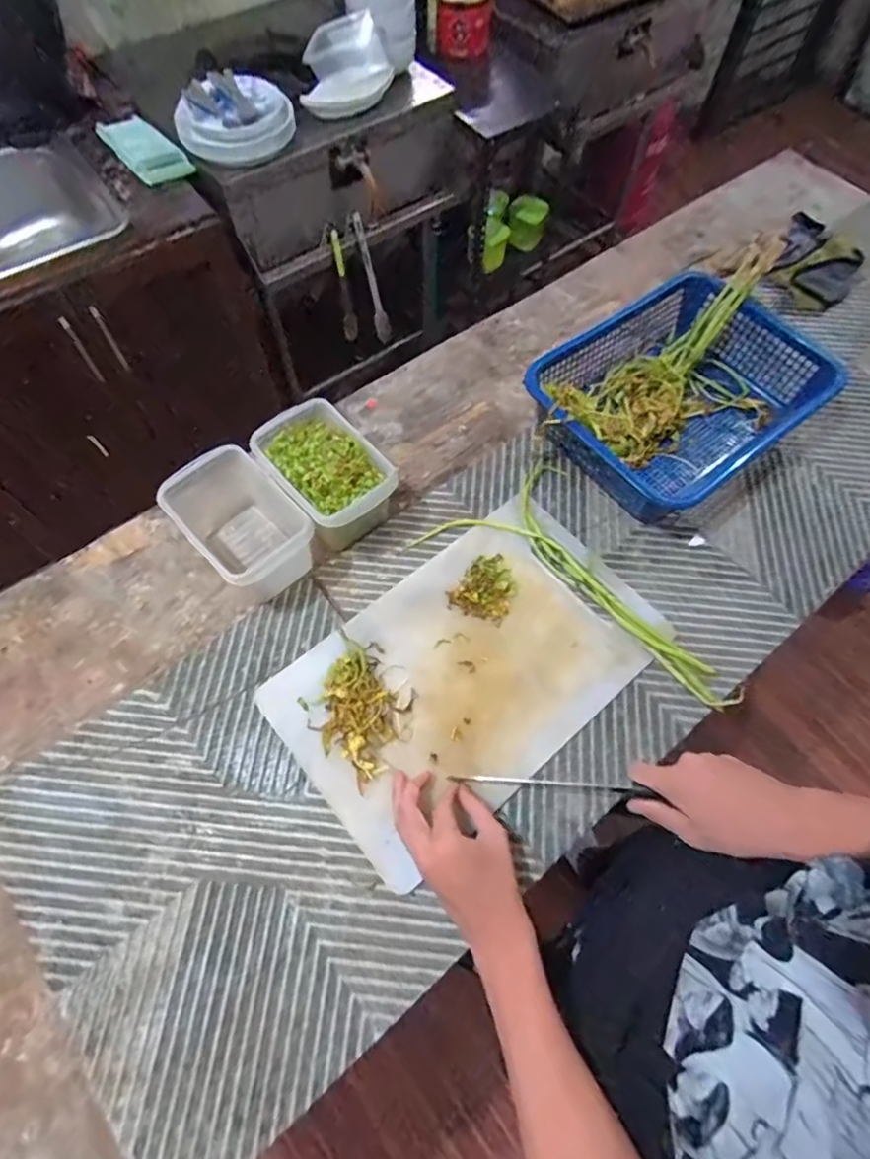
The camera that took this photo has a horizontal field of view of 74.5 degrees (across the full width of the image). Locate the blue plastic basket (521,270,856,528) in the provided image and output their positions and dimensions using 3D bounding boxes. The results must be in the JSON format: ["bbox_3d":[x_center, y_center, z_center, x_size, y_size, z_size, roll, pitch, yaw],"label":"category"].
[{"bbox_3d":[0.316,-0.251,0.741,0.384,0.086,0.252,-35,70,-17],"label":"blue plastic basket"}]

